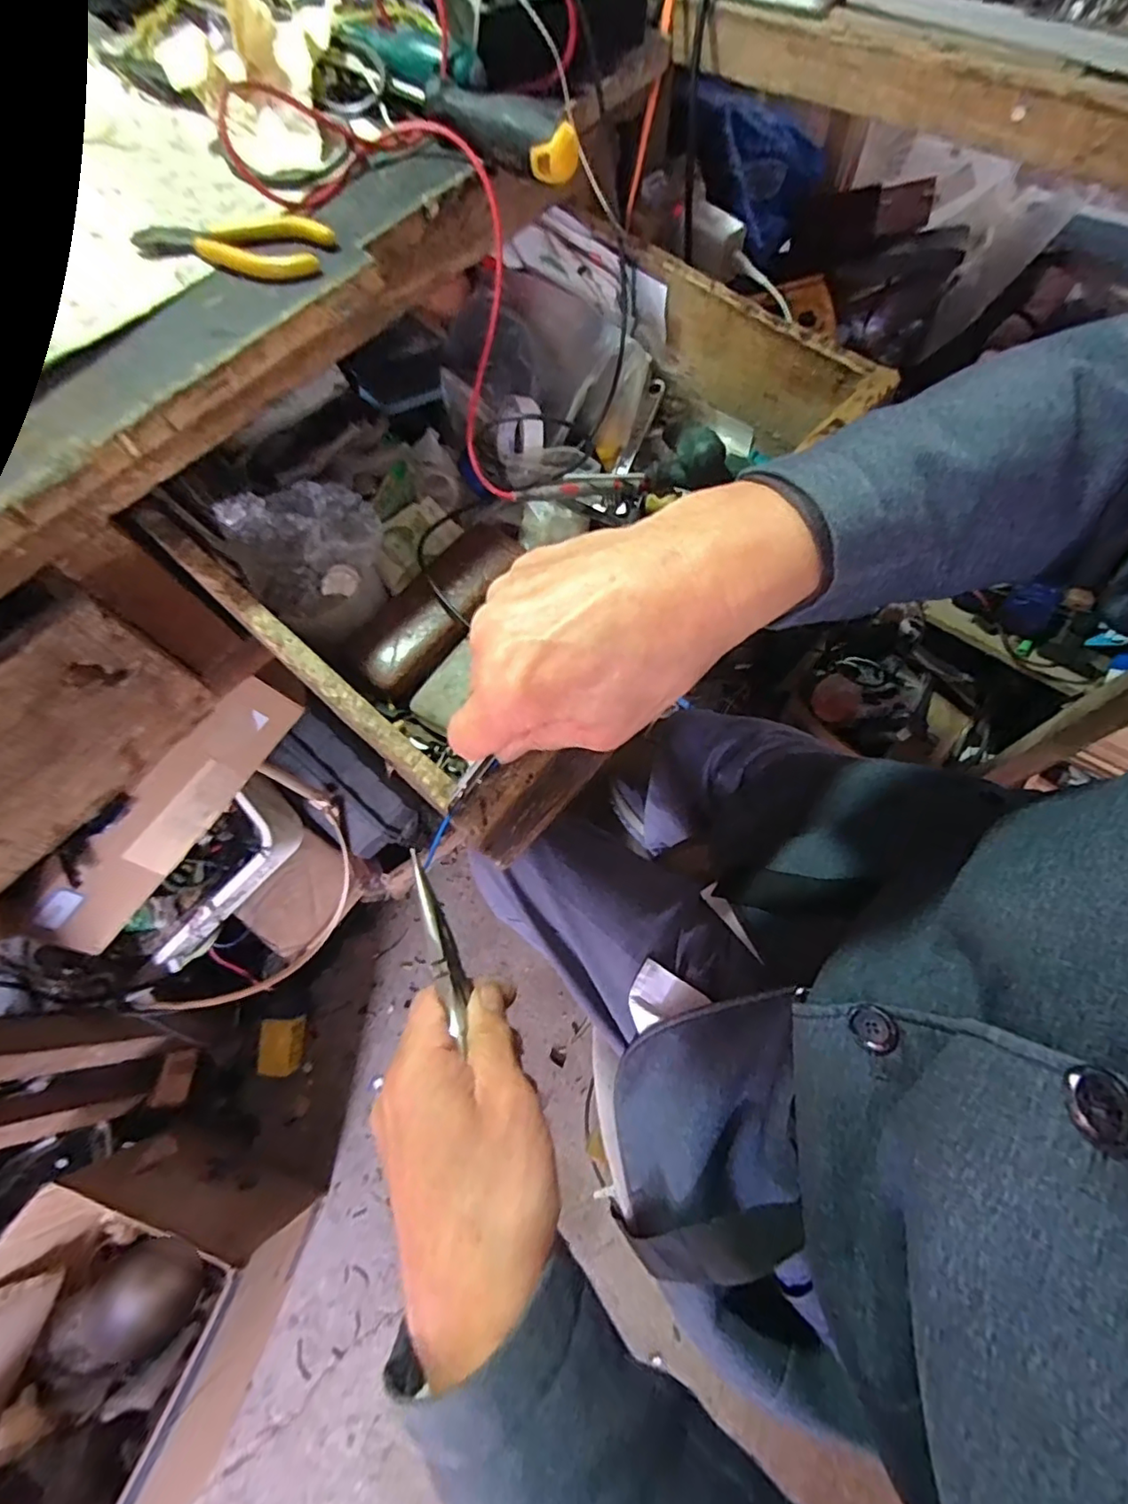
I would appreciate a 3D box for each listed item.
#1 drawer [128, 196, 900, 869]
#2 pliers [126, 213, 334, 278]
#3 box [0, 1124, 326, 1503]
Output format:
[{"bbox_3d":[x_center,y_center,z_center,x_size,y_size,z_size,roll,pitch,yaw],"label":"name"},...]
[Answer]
[{"bbox_3d":[-0.042,-0.187,0.422,0.343,0.104,0.387,38,74,16],"label":"drawer"},{"bbox_3d":[-0.177,-0.269,0.312,0.105,0.010,0.033,8,68,5],"label":"pliers"},{"bbox_3d":[-0.538,0.731,0.702,0.263,0.252,0.423,20,70,10],"label":"box"}]

